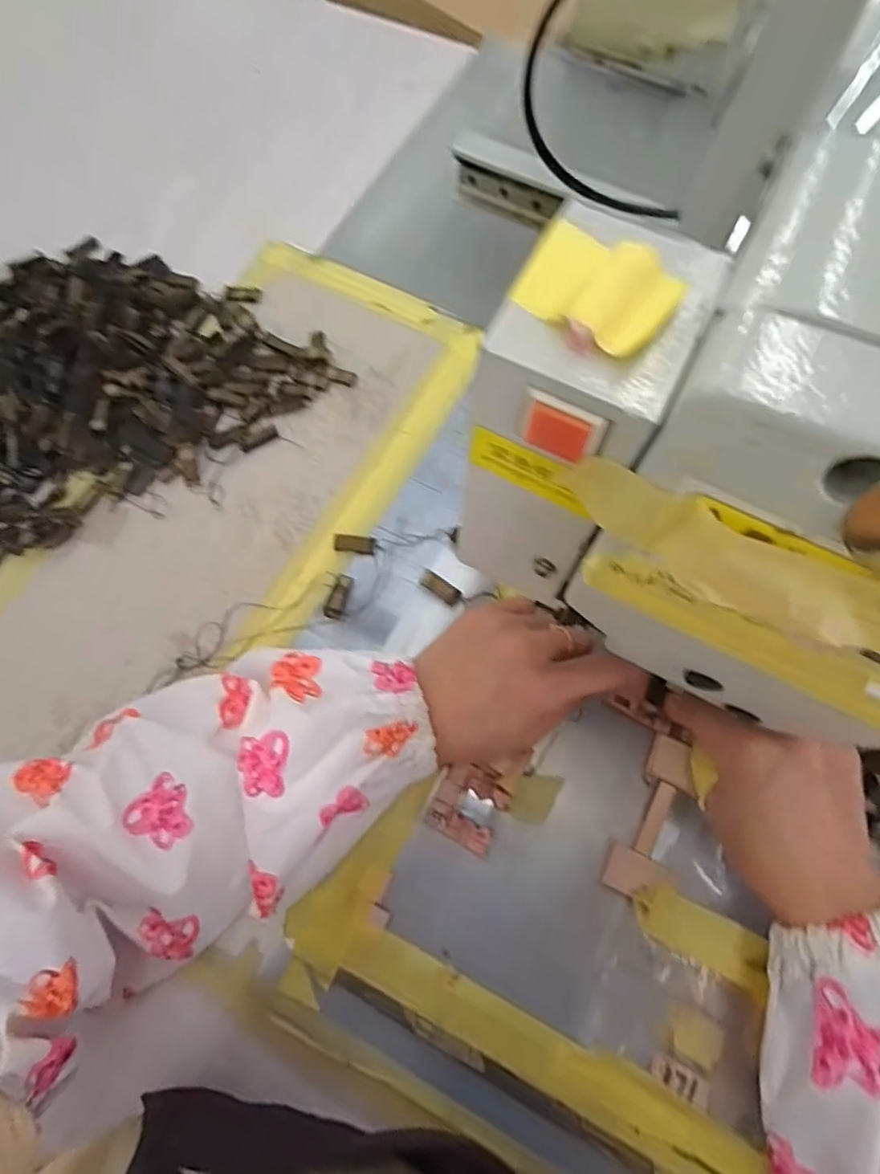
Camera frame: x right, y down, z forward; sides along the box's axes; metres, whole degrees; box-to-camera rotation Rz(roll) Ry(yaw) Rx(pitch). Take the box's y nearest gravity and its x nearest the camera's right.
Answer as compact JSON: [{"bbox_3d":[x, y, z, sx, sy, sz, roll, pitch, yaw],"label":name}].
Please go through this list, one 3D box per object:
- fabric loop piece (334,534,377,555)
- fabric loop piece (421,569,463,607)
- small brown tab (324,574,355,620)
[{"bbox_3d":[-0.052,-0.026,0.381,0.025,0.004,0.011,6,71,3],"label":"fabric loop piece"},{"bbox_3d":[0.000,0.000,0.367,0.026,0.004,0.010,36,72,-4],"label":"fabric loop piece"},{"bbox_3d":[-0.060,0.006,0.370,0.011,0.005,0.026,21,72,8],"label":"small brown tab"}]

